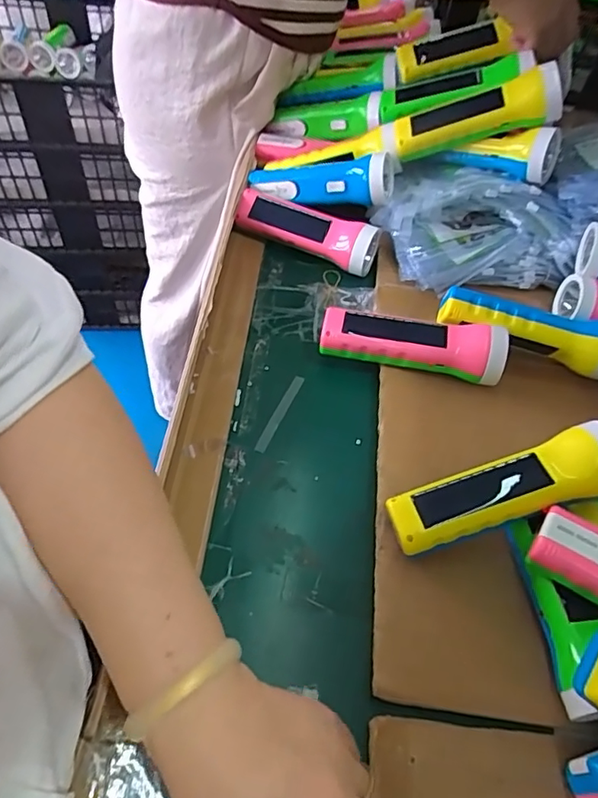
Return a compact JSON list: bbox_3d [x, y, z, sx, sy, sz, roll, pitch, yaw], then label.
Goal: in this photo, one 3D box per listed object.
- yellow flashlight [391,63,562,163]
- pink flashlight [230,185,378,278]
[{"bbox_3d":[0.182,-0.294,0.569,0.177,0.050,0.049,2,44,40],"label":"yellow flashlight"},{"bbox_3d":[0.009,-0.190,0.615,0.165,0.050,0.044,23,55,11],"label":"pink flashlight"}]

